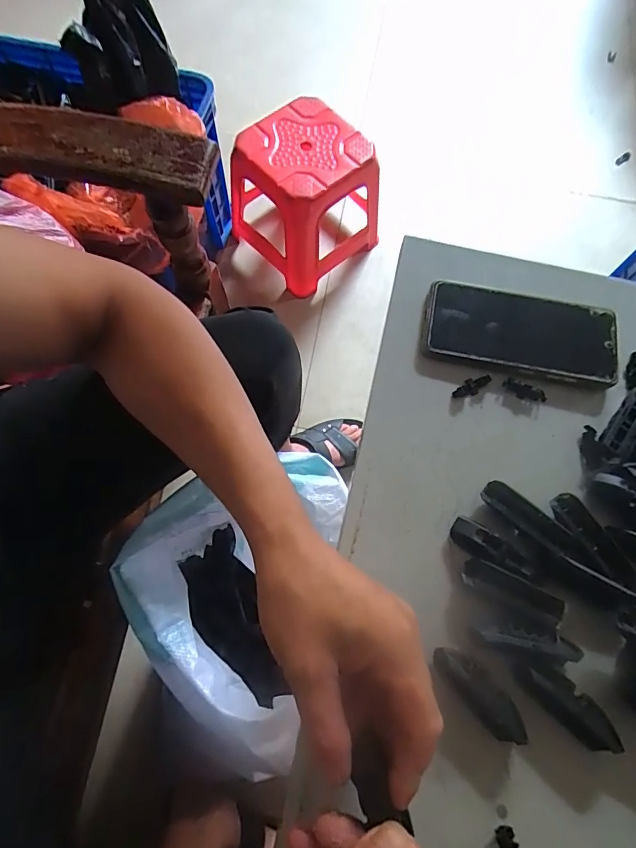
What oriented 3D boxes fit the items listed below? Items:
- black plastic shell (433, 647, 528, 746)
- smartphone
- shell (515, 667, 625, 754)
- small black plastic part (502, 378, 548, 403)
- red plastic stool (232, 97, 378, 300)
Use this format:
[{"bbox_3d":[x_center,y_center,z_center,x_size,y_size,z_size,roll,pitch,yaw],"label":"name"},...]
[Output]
[{"bbox_3d":[0.107,0.177,0.287,0.025,0.021,0.068,-41,77,-14],"label":"black plastic shell"},{"bbox_3d":[0.175,-0.079,0.381,0.162,0.015,0.075,13,71,2],"label":"smartphone"},{"bbox_3d":[0.167,0.187,0.289,0.067,0.015,0.024,39,74,11],"label":"shell"},{"bbox_3d":[0.175,-0.027,0.369,0.037,0.004,0.012,19,72,4],"label":"small black plastic part"},{"bbox_3d":[-0.031,-0.495,0.977,0.269,0.258,0.249,44,75,12],"label":"red plastic stool"}]

